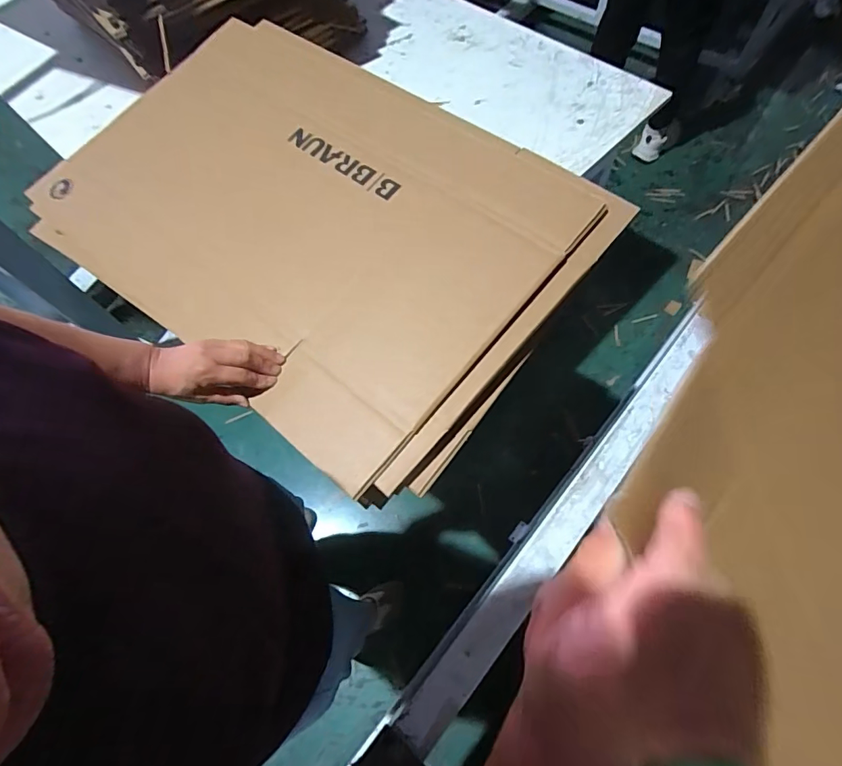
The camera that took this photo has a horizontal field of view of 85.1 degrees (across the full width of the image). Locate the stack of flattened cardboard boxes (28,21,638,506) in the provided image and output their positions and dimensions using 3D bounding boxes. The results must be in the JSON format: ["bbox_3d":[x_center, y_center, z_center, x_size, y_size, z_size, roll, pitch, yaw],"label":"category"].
[{"bbox_3d":[-0.177,-0.255,0.676,0.783,0.046,0.510,35,80,20],"label":"stack of flattened cardboard boxes"}]

